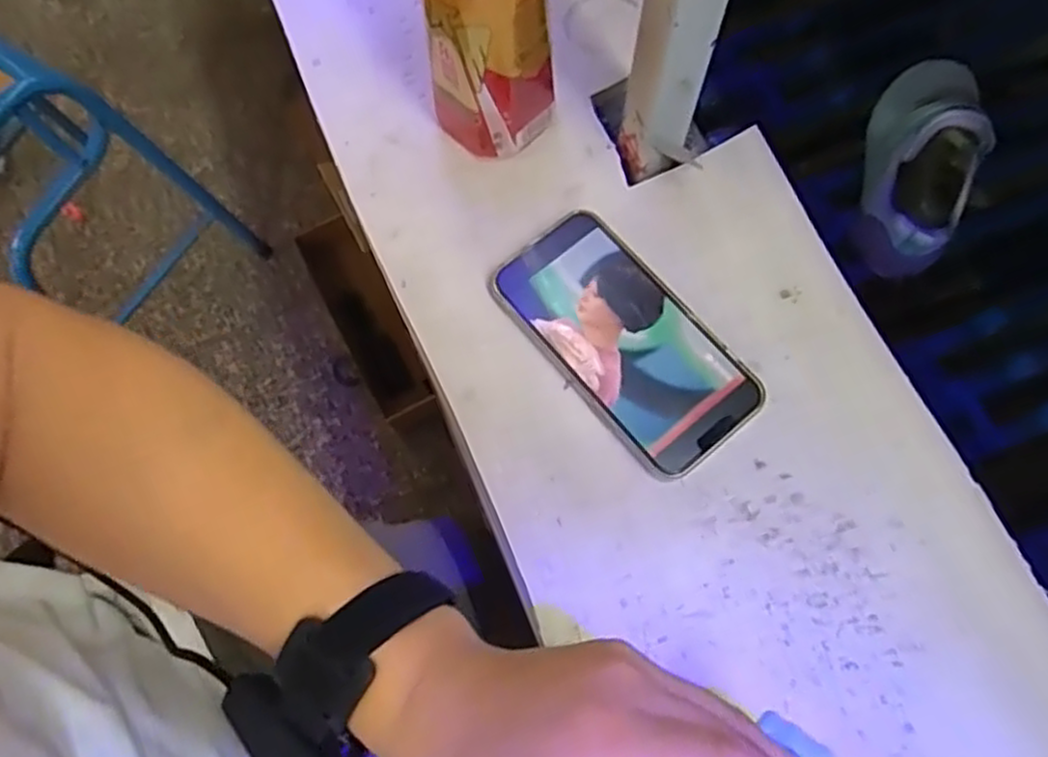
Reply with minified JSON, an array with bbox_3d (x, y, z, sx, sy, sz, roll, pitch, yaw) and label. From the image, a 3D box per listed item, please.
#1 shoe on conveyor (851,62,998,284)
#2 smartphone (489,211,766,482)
[{"bbox_3d":[0.273,-0.154,0.505,0.066,0.080,0.169,20,73,7],"label":"shoe on conveyor"},{"bbox_3d":[0.058,-0.023,0.429,0.080,0.008,0.161,-40,76,-11],"label":"smartphone"}]

